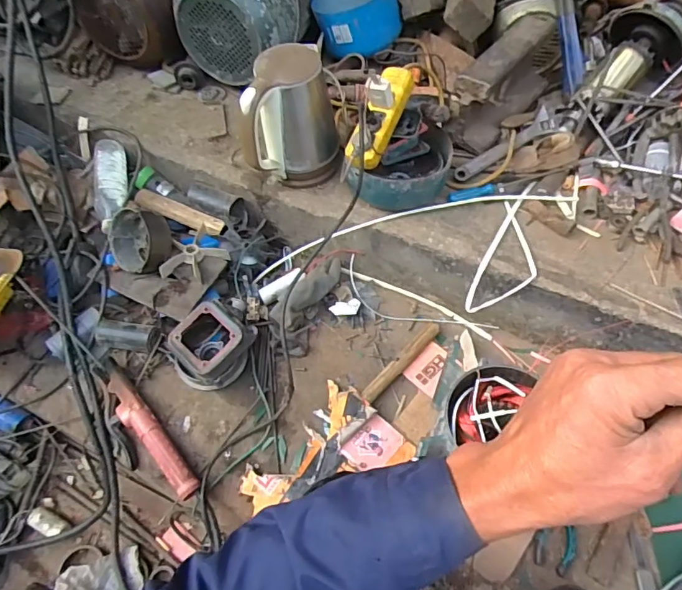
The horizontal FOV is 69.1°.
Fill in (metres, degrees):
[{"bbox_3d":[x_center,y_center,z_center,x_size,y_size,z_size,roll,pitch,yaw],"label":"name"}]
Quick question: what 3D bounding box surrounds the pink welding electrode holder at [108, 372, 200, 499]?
[{"bbox_3d":[-0.323,0.232,0.835,0.048,0.047,0.248,-37,62,-24],"label":"pink welding electrode holder"}]

